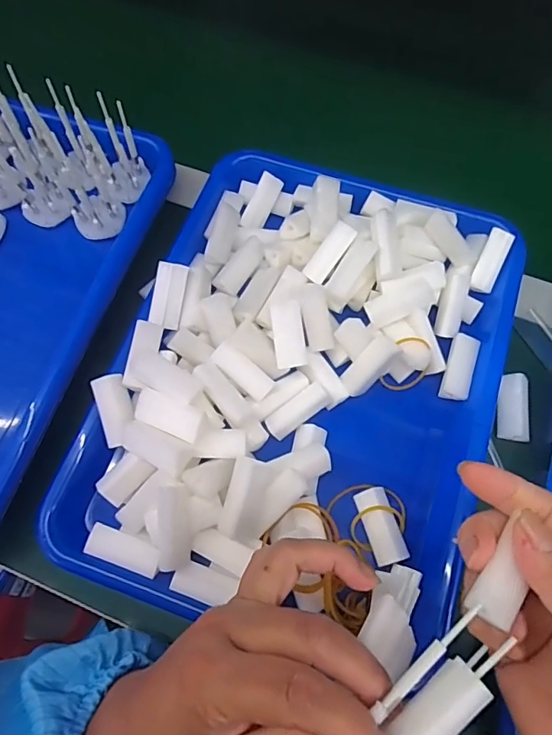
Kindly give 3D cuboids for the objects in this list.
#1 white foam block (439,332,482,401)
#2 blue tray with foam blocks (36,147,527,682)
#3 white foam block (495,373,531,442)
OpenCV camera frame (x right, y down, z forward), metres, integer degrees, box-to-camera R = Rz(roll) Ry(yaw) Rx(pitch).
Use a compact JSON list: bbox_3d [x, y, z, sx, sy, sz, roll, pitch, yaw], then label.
[{"bbox_3d":[0.130,0.000,0.336,0.018,0.009,0.047,18,70,8],"label":"white foam block"},{"bbox_3d":[0.021,0.002,0.327,0.246,0.060,0.312,15,69,7],"label":"blue tray with foam blocks"},{"bbox_3d":[0.166,0.028,0.332,0.020,0.012,0.046,7,69,4],"label":"white foam block"}]

